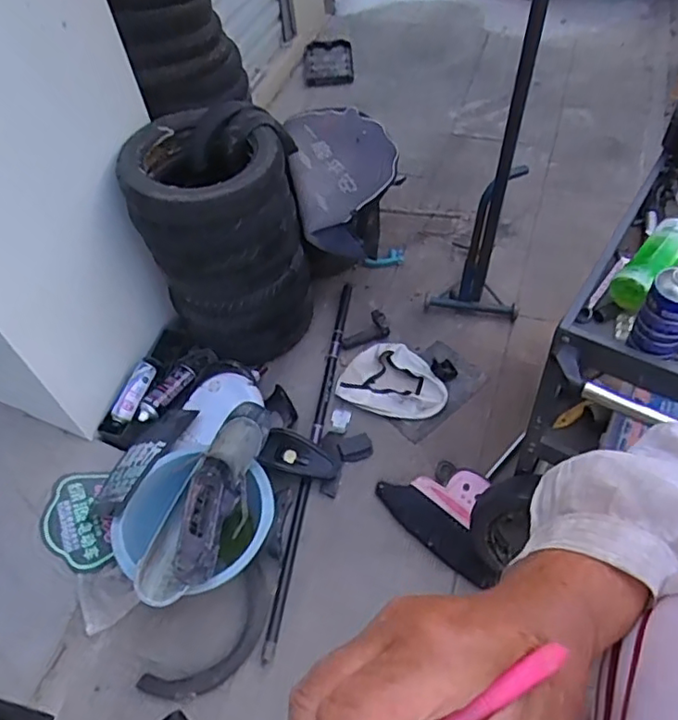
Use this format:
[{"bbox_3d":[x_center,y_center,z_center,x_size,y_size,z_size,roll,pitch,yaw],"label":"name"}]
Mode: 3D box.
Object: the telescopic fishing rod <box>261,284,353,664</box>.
[{"bbox_3d":[-0.062,0.198,1.575,0.032,0.031,1.045,5,53,9],"label":"telescopic fishing rod"}]

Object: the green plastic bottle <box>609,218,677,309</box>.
[{"bbox_3d":[0.499,-0.164,0.926,0.206,0.066,0.064,-38,58,-21],"label":"green plastic bottle"}]

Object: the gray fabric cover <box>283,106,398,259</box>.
[{"bbox_3d":[0.015,-0.523,1.755,0.295,0.216,0.426,2,54,4],"label":"gray fabric cover"}]

